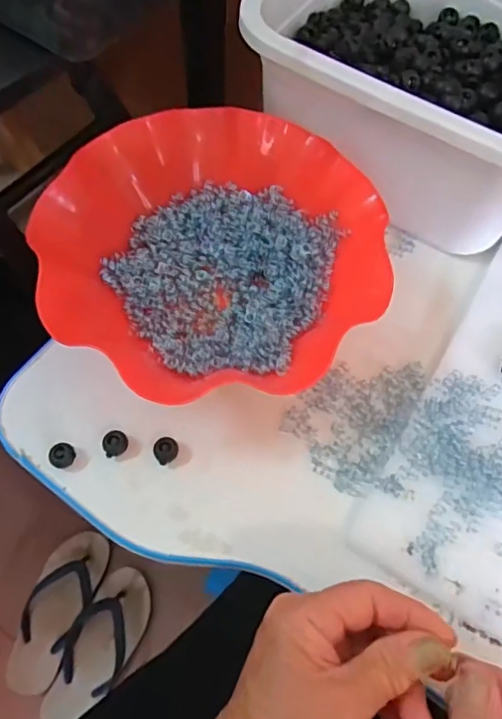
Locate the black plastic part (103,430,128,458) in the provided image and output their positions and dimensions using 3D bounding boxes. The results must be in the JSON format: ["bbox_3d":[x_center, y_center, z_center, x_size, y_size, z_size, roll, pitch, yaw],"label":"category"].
[{"bbox_3d":[-0.086,0.053,0.354,0.015,0.009,0.016,-17,66,-11],"label":"black plastic part"}]

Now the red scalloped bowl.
[{"bbox_3d":[-0.022,-0.078,0.376,0.214,0.057,0.209,1,64,-2],"label":"red scalloped bowl"}]

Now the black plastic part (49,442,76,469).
[{"bbox_3d":[-0.118,0.060,0.350,0.015,0.012,0.015,1,64,-2],"label":"black plastic part"}]

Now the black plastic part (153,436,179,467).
[{"bbox_3d":[-0.054,0.057,0.353,0.015,0.009,0.014,1,64,-2],"label":"black plastic part"}]

